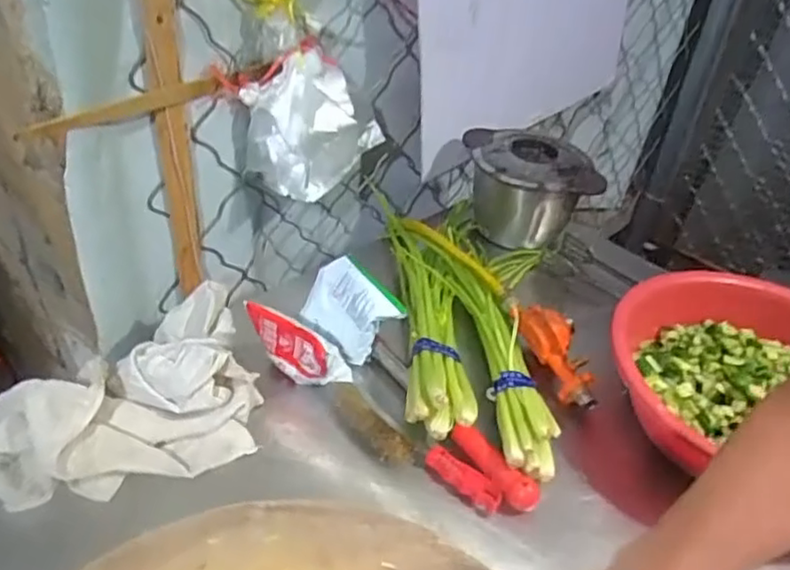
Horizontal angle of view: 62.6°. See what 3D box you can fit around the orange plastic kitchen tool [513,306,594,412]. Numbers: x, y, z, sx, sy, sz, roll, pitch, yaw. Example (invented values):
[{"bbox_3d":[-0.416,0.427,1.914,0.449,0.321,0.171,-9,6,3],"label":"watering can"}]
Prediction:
[{"bbox_3d":[0.203,0.082,0.806,0.055,0.047,0.149,-16,63,-23],"label":"orange plastic kitchen tool"}]

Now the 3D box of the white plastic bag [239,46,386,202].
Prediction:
[{"bbox_3d":[-0.119,-0.240,0.952,0.103,0.179,0.167,25,42,26],"label":"white plastic bag"}]

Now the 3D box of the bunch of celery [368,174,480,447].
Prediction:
[{"bbox_3d":[0.035,-0.001,0.897,0.088,0.074,0.521,0,37,-5],"label":"bunch of celery"}]

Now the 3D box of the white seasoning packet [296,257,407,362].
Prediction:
[{"bbox_3d":[-0.057,0.025,0.801,0.119,0.113,0.031,46,35,16],"label":"white seasoning packet"}]

